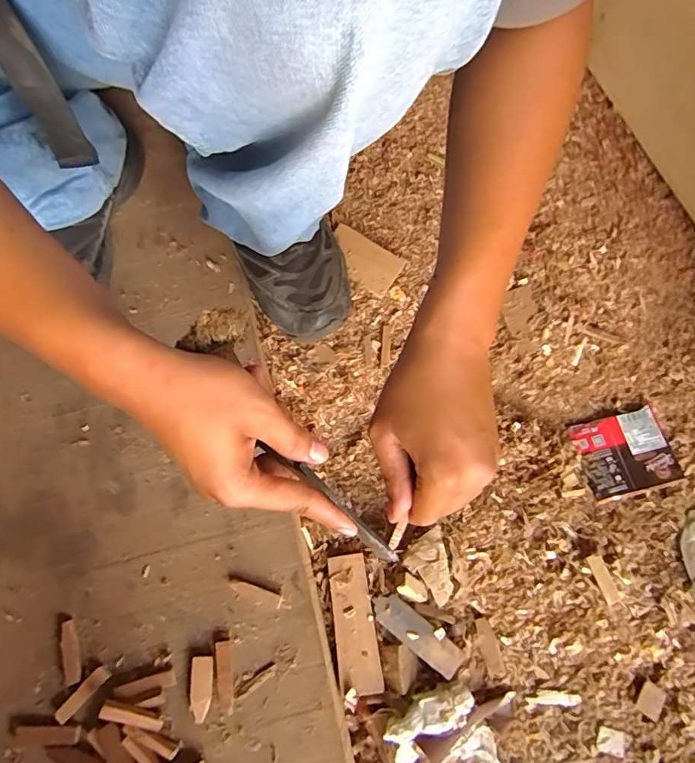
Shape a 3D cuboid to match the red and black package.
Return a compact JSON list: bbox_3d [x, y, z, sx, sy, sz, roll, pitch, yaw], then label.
[{"bbox_3d":[0.289,0.075,0.492,0.094,0.008,0.079,-13,69,-5],"label":"red and black package"}]

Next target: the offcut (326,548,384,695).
[{"bbox_3d":[0.005,0.214,0.419,0.034,0.010,0.110,-8,69,-3],"label":"offcut"}]

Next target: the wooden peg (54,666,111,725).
[{"bbox_3d":[-0.217,0.255,0.383,0.013,0.004,0.046,45,65,1],"label":"wooden peg"}]

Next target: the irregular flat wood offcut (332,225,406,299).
[{"bbox_3d":[0.016,-0.145,0.560,0.095,0.008,0.053,33,72,12],"label":"irregular flat wood offcut"}]

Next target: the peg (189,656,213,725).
[{"bbox_3d":[-0.120,0.251,0.384,0.017,0.005,0.047,-3,69,-1],"label":"peg"}]

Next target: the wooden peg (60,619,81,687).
[{"bbox_3d":[-0.232,0.227,0.395,0.013,0.007,0.049,-16,70,-6],"label":"wooden peg"}]

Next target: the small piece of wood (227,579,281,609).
[{"bbox_3d":[-0.081,0.184,0.409,0.049,0.004,0.012,16,70,6],"label":"small piece of wood"}]

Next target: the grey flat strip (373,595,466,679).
[{"bbox_3d":[0.061,0.224,0.415,0.089,0.007,0.027,37,73,13],"label":"grey flat strip"}]

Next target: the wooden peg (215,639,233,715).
[{"bbox_3d":[-0.101,0.243,0.388,0.012,0.007,0.053,-11,69,-4],"label":"wooden peg"}]

